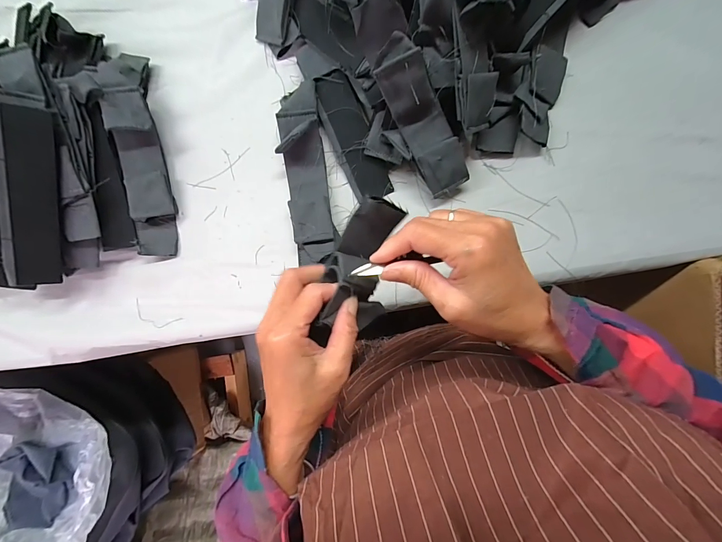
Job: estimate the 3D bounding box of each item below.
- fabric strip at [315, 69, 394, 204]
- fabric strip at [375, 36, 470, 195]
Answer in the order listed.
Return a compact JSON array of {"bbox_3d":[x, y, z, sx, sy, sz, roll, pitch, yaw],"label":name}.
[{"bbox_3d":[-0.009,-0.156,0.381,0.048,0.024,0.145,-24,85,4],"label":"fabric strip"},{"bbox_3d":[0.065,-0.151,0.331,0.050,0.032,0.151,-33,119,3],"label":"fabric strip"}]

